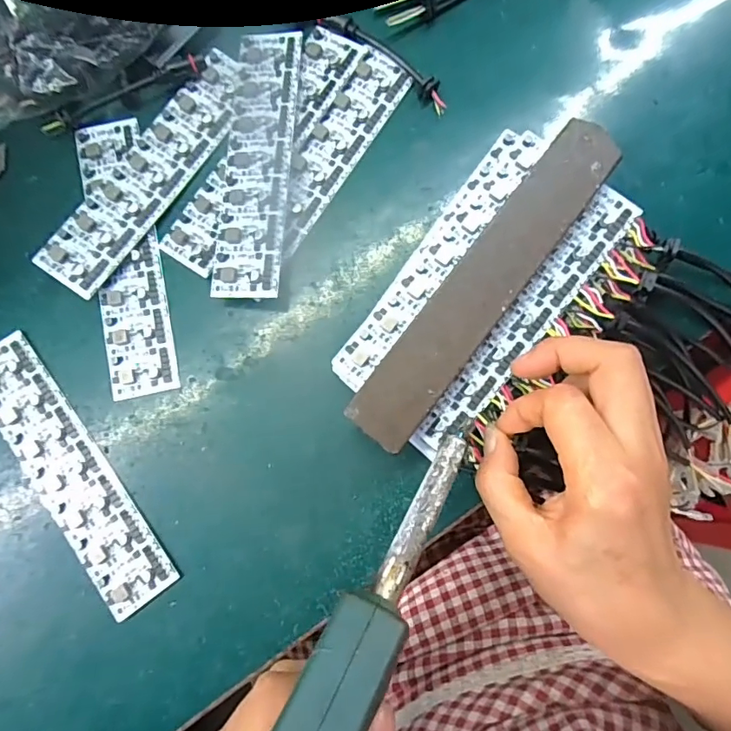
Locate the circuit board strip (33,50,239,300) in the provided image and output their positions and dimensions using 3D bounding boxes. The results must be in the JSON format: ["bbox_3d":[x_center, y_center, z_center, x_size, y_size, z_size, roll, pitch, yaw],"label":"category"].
[{"bbox_3d":[-0.132,-0.120,0.301,0.040,0.013,0.168,33,86,5],"label":"circuit board strip"}]

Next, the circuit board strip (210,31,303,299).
[{"bbox_3d":[-0.065,-0.124,0.298,0.041,0.004,0.171,3,80,8],"label":"circuit board strip"}]

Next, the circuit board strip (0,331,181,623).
[{"bbox_3d":[-0.172,0.061,0.285,0.038,0.007,0.173,-36,84,-2],"label":"circuit board strip"}]

